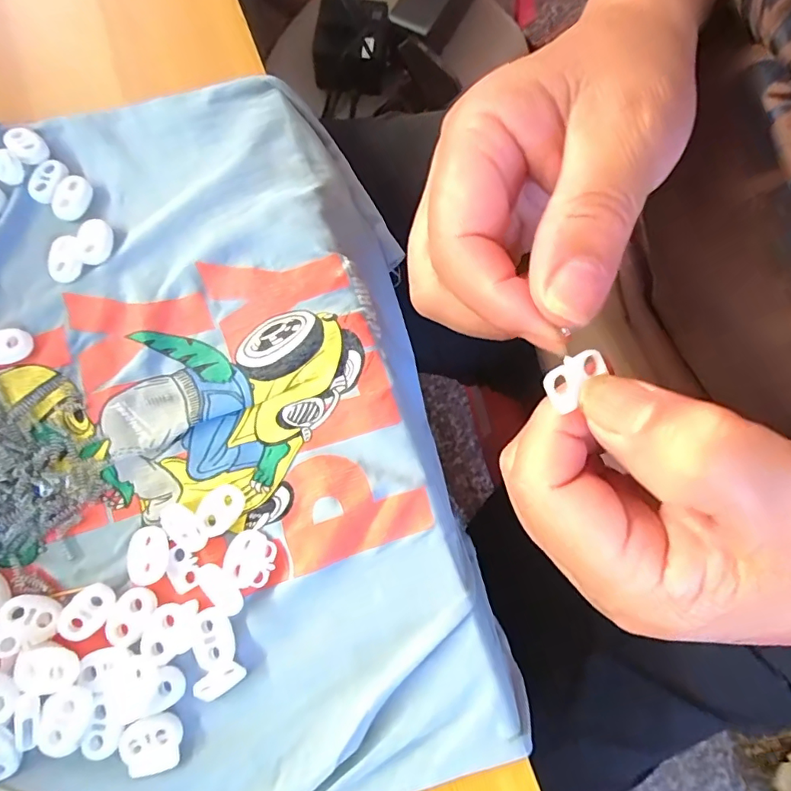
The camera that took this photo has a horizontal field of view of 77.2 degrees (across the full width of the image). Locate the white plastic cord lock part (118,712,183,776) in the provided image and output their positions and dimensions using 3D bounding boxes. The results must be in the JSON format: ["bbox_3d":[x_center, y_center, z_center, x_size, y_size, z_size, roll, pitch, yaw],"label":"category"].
[{"bbox_3d":[-0.091,0.130,0.185,0.022,0.004,0.020,-16,78,-5],"label":"white plastic cord lock part"}]

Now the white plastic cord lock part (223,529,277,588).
[{"bbox_3d":[-0.059,0.066,0.198,0.019,0.004,0.021,9,77,1],"label":"white plastic cord lock part"}]

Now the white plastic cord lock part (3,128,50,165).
[{"bbox_3d":[-0.178,-0.121,0.239,0.015,0.005,0.021,-43,81,-10],"label":"white plastic cord lock part"}]

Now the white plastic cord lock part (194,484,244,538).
[{"bbox_3d":[-0.073,0.046,0.203,0.015,0.004,0.021,41,79,8],"label":"white plastic cord lock part"}]

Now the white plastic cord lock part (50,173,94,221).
[{"bbox_3d":[-0.154,-0.095,0.236,0.016,0.005,0.023,32,78,6],"label":"white plastic cord lock part"}]

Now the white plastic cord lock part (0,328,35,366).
[{"bbox_3d":[-0.175,-0.022,0.221,0.023,0.004,0.016,-16,78,-5],"label":"white plastic cord lock part"}]

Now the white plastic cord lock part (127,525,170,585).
[{"bbox_3d":[-0.100,0.064,0.200,0.015,0.006,0.022,-9,77,-3],"label":"white plastic cord lock part"}]

